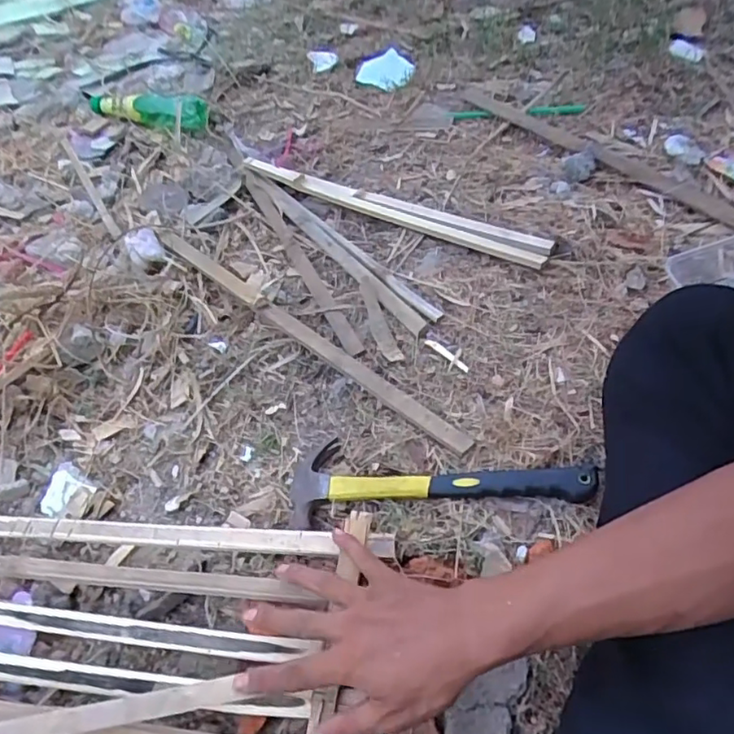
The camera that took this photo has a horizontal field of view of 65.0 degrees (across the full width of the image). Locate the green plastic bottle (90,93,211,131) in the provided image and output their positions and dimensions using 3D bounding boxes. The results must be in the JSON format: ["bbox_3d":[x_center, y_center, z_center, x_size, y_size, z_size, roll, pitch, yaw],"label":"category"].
[{"bbox_3d":[-0.400,-0.467,1.030,0.241,0.048,0.067,12,54,14],"label":"green plastic bottle"}]

